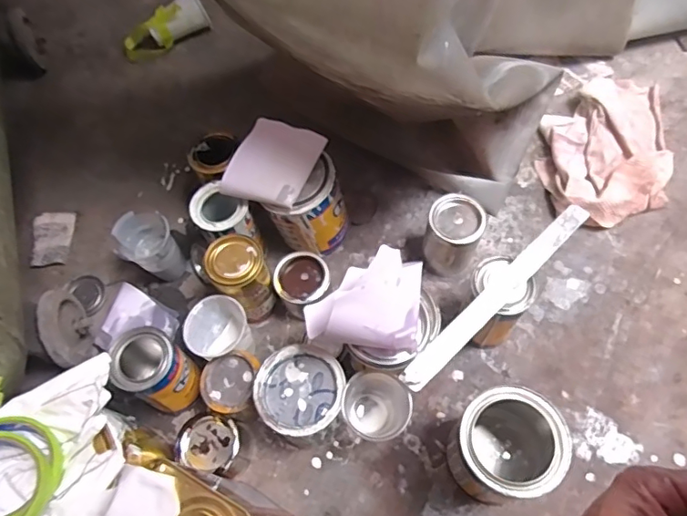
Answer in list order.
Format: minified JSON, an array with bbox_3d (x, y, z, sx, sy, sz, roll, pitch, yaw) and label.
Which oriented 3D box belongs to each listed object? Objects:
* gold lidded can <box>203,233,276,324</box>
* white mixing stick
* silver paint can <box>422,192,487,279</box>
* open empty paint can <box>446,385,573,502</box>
[{"bbox_3d":[-0.129,0.033,0.692,0.071,0.140,0.079,-35,66,-13],"label":"gold lidded can"},{"bbox_3d":[0.179,0.036,0.590,0.307,0.008,0.028,-40,62,-19],"label":"white mixing stick"},{"bbox_3d":[0.151,-0.027,0.717,0.074,0.110,0.074,-2,63,3],"label":"silver paint can"},{"bbox_3d":[0.178,0.210,0.578,0.108,0.133,0.103,-2,63,3],"label":"open empty paint can"}]

